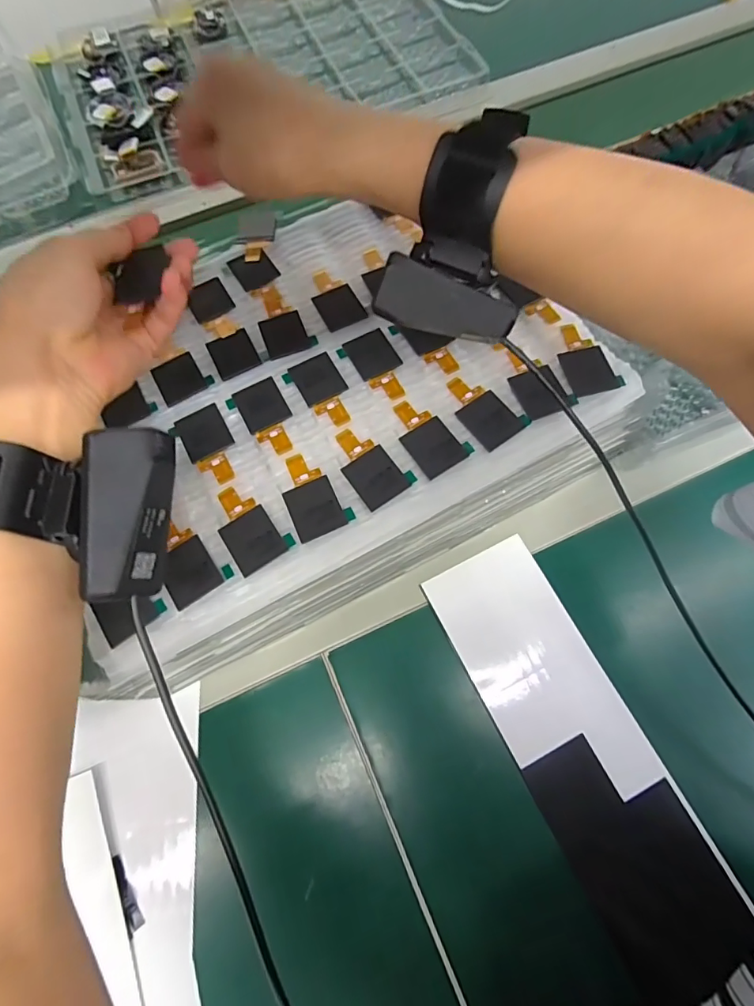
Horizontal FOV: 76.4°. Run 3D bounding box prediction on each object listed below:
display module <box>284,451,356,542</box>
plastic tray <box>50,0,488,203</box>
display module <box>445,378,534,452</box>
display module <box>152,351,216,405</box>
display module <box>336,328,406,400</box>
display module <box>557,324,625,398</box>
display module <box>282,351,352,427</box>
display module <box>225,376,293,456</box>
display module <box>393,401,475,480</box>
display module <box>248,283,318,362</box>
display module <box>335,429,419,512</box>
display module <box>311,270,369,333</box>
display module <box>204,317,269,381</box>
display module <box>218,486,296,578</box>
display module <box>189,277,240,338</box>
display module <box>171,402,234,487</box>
[{"bbox_3d":[-0.037,-0.006,0.270,0.031,0.004,0.050,-23,71,-7],"label":"display module"},{"bbox_3d":[-0.137,-0.513,0.550,0.432,0.027,0.307,-22,71,-7],"label":"plastic tray"},{"bbox_3d":[0.062,-0.057,0.286,0.031,0.004,0.050,-36,73,-11],"label":"display module"},{"bbox_3d":[-0.124,-0.080,0.303,0.031,0.004,0.031,-33,73,-11],"label":"display module"},{"bbox_3d":[0.000,-0.086,0.300,0.031,0.004,0.052,-27,72,-9],"label":"display module"},{"bbox_3d":[0.129,-0.090,0.297,0.029,0.004,0.049,-15,71,-4],"label":"display module"},{"bbox_3d":[-0.034,-0.069,0.294,0.031,0.004,0.051,-27,72,-8],"label":"display module"},{"bbox_3d":[-0.068,-0.051,0.289,0.031,0.004,0.051,-27,72,-9],"label":"display module"},{"bbox_3d":[0.029,-0.040,0.280,0.030,0.004,0.050,-34,73,-11],"label":"display module"},{"bbox_3d":[-0.064,-0.122,0.317,0.035,0.004,0.061,-16,71,-5],"label":"display module"},{"bbox_3d":[-0.004,-0.023,0.275,0.031,0.004,0.050,-33,73,-11],"label":"display module"},{"bbox_3d":[-0.029,-0.138,0.322,0.027,0.004,0.050,-26,72,-8],"label":"display module"},{"bbox_3d":[-0.094,-0.104,0.311,0.031,0.004,0.049,-27,72,-8],"label":"display module"},{"bbox_3d":[-0.072,0.012,0.266,0.031,0.004,0.050,-33,73,-11],"label":"display module"},{"bbox_3d":[-0.110,-0.131,0.323,0.027,0.004,0.052,-29,72,-9],"label":"display module"},{"bbox_3d":[-0.100,-0.034,0.284,0.030,0.004,0.052,-27,72,-9],"label":"display module"}]

